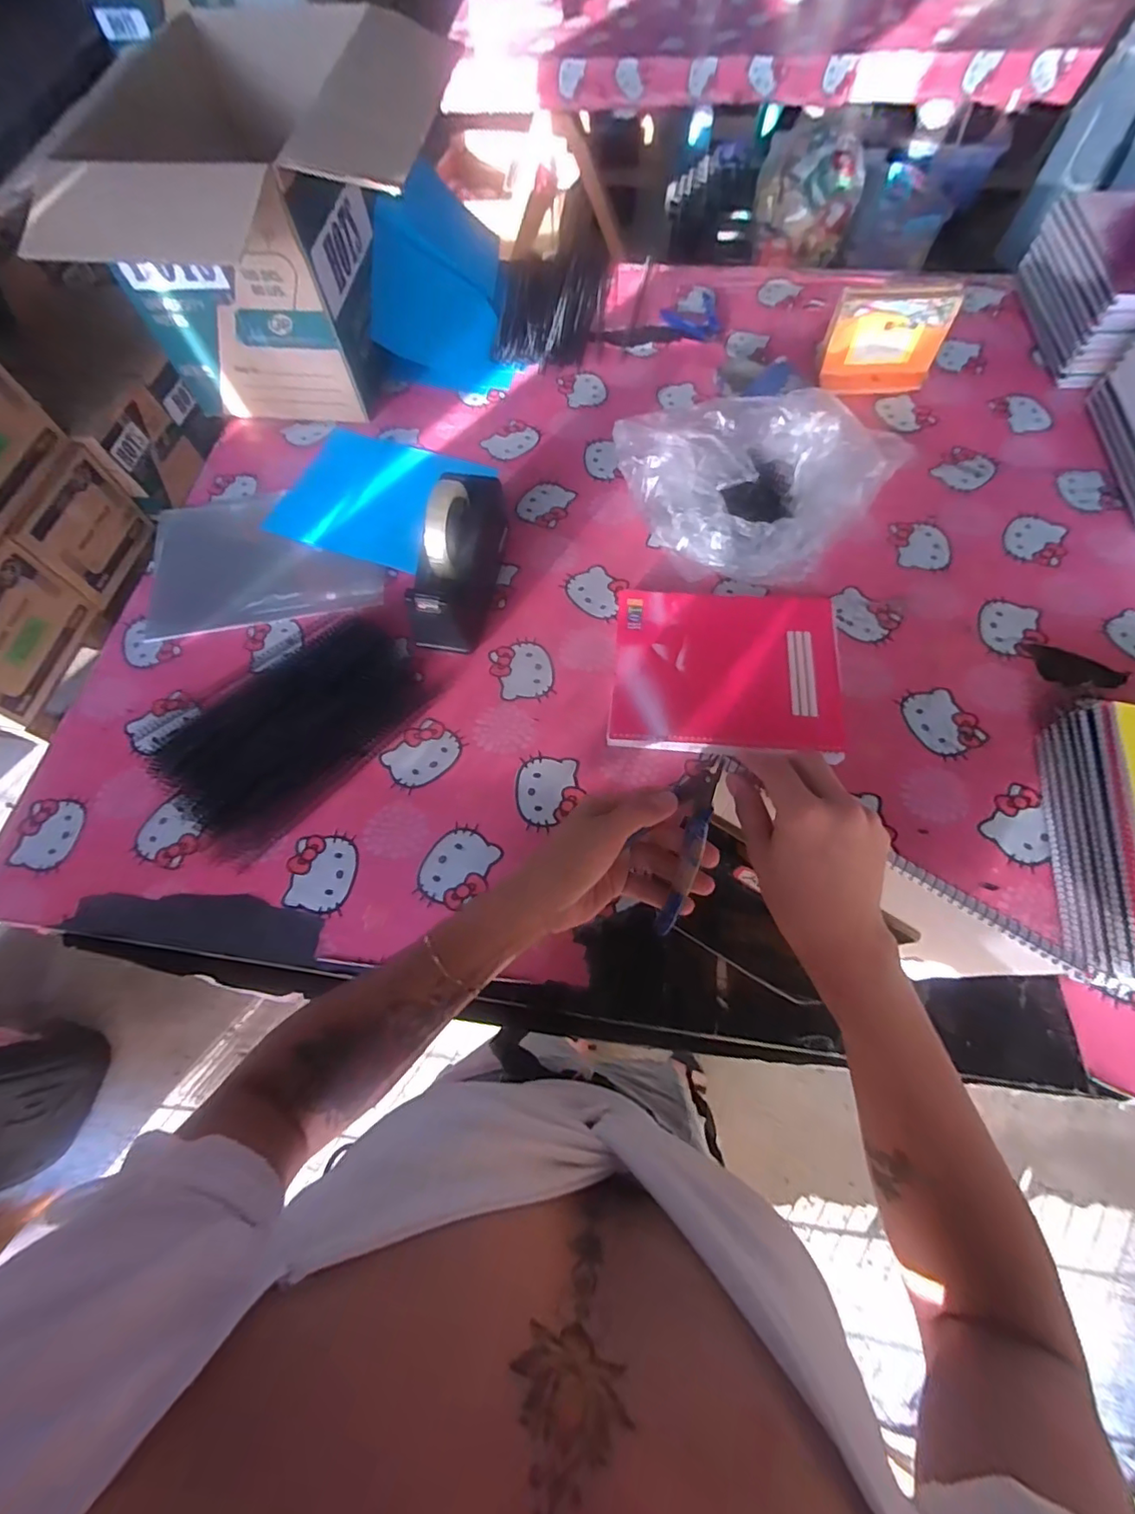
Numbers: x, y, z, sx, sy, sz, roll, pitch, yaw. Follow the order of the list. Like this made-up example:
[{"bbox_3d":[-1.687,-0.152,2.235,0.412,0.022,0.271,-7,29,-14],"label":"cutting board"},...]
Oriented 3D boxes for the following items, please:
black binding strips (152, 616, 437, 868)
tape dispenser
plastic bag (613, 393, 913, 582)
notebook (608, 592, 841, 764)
[{"bbox_3d":[-0.307,-0.041,0.637,0.191,0.032,0.284,38,73,18],"label":"black binding strips"},{"bbox_3d":[-0.130,-0.236,0.681,0.073,0.124,0.213,11,66,8],"label":"tape dispenser"},{"bbox_3d":[0.239,-0.366,0.731,0.299,0.102,0.271,-42,70,-15],"label":"plastic bag"},{"bbox_3d":[0.182,-0.101,0.656,0.253,0.017,0.208,5,66,5],"label":"notebook"}]

